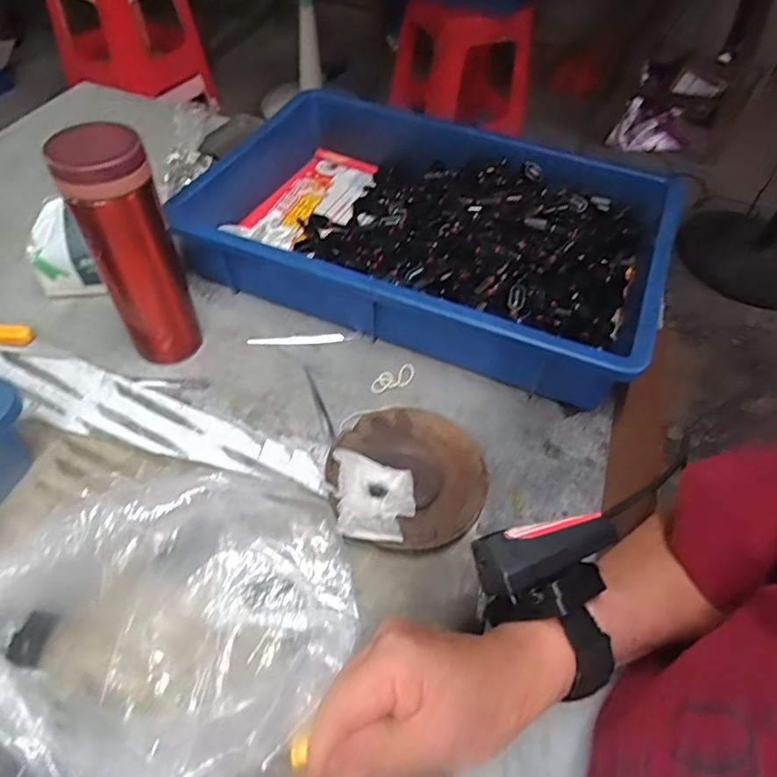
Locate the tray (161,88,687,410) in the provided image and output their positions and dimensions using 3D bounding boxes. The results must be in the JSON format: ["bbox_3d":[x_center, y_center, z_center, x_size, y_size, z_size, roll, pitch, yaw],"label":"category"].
[{"bbox_3d":[0.043,-0.157,0.554,0.414,0.081,0.284,20,53,11],"label":"tray"}]

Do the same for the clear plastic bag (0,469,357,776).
[{"bbox_3d":[-0.108,0.133,0.311,0.190,0.097,0.145,-29,60,-24],"label":"clear plastic bag"}]

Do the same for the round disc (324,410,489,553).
[{"bbox_3d":[0.014,0.064,0.415,0.116,0.007,0.113,2,52,-3],"label":"round disc"}]

